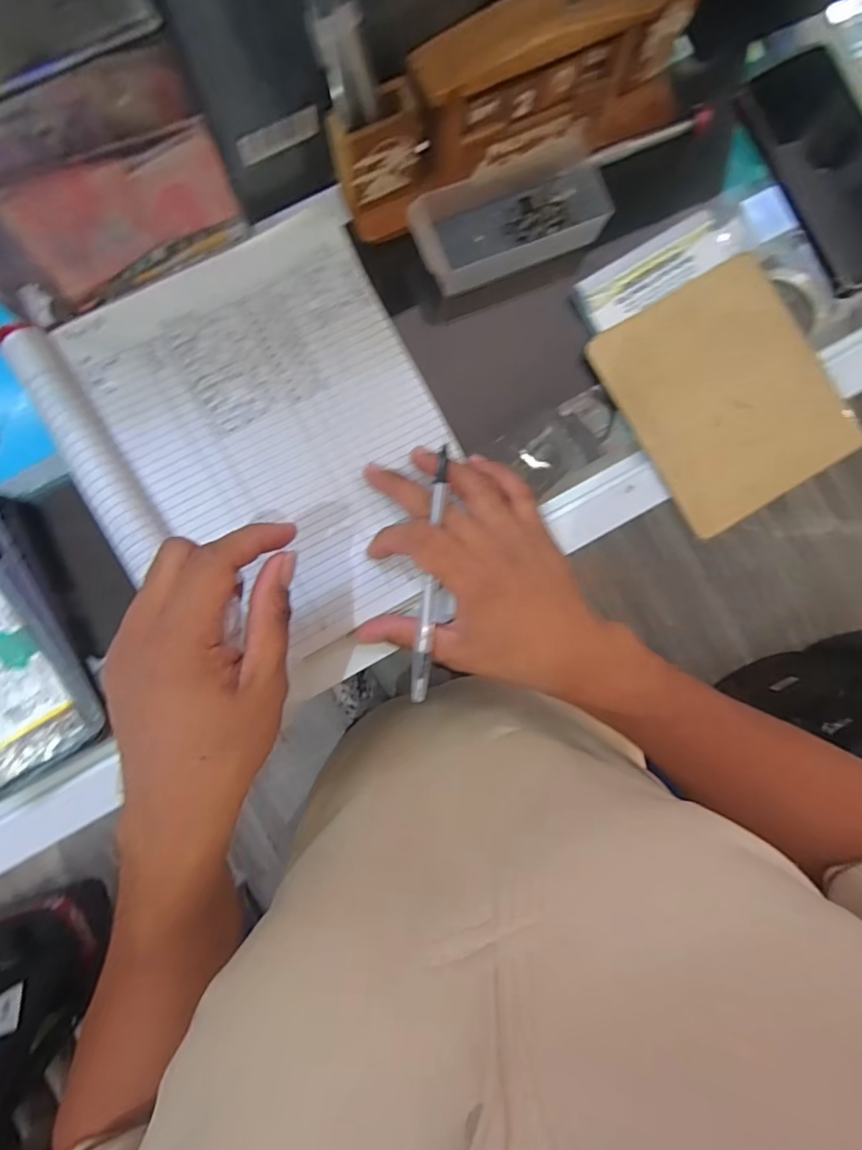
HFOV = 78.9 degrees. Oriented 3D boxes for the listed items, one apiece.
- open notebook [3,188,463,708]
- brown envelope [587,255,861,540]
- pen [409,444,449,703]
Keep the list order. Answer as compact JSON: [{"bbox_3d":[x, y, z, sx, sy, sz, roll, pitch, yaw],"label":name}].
[{"bbox_3d":[-0.094,-0.074,0.331,0.216,0.016,0.270,-30,91,-8],"label":"open notebook"},{"bbox_3d":[0.201,-0.123,0.355,0.134,0.008,0.153,-31,89,-3],"label":"brown envelope"},{"bbox_3d":[0.000,0.002,0.312,0.011,0.005,0.152,6,94,-2],"label":"pen"}]

